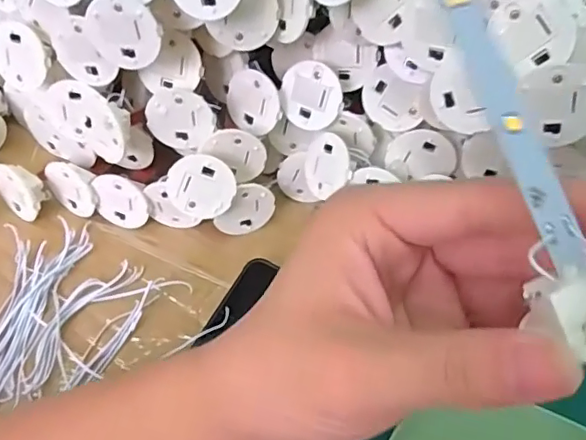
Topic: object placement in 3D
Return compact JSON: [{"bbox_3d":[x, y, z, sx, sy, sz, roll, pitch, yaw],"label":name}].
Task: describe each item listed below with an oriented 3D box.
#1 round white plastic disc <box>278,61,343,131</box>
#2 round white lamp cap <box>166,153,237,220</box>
[{"bbox_3d":[0.010,-0.072,0.324,0.037,0.037,0.004,0,18,27],"label":"round white plastic disc"},{"bbox_3d":[-0.053,-0.019,0.321,0.038,0.037,0.004,23,23,-13],"label":"round white lamp cap"}]

